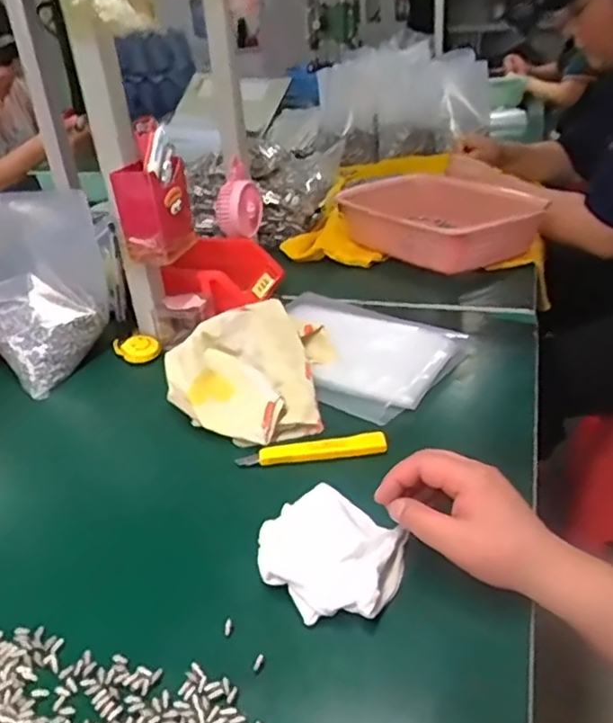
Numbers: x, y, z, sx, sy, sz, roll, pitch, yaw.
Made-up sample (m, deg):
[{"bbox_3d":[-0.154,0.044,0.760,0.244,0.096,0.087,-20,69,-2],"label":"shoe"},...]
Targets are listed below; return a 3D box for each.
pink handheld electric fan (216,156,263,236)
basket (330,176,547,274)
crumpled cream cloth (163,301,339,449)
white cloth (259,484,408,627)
[{"bbox_3d":[-0.093,-0.223,0.858,0.043,0.085,0.072,16,36,31],"label":"pink handheld electric fan"},{"bbox_3d":[0.222,-0.216,0.995,0.263,0.099,0.263,-28,38,-34],"label":"basket"},{"bbox_3d":[-0.057,0.007,0.633,0.170,0.074,0.164,-4,31,-1],"label":"crumpled cream cloth"},{"bbox_3d":[0.018,0.138,0.447,0.098,0.027,0.090,21,37,32],"label":"white cloth"}]

